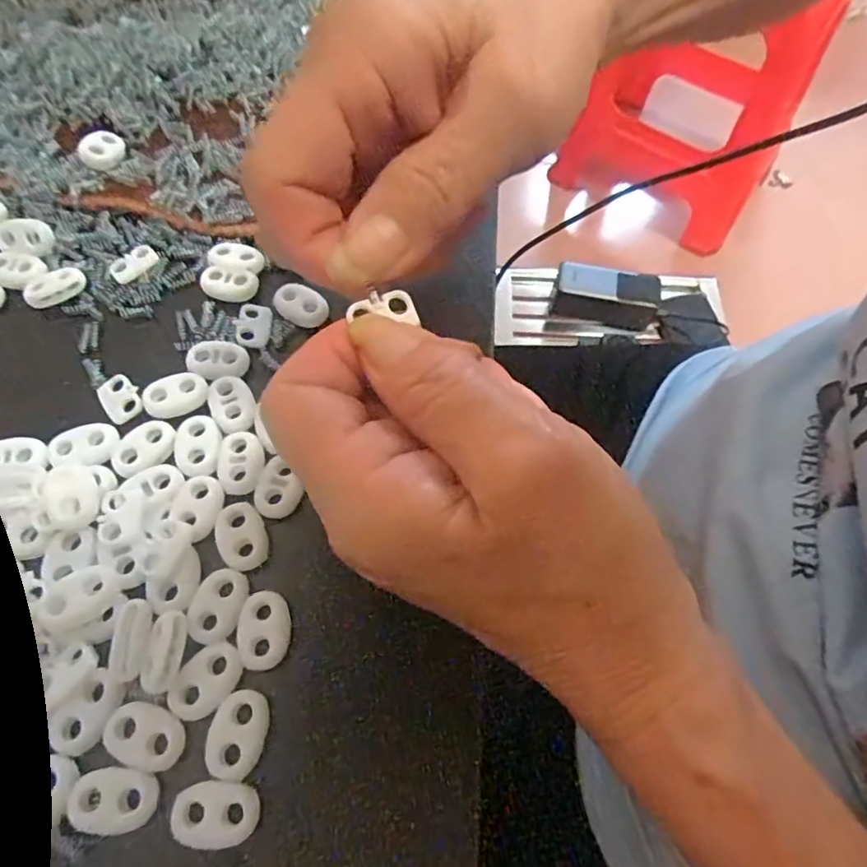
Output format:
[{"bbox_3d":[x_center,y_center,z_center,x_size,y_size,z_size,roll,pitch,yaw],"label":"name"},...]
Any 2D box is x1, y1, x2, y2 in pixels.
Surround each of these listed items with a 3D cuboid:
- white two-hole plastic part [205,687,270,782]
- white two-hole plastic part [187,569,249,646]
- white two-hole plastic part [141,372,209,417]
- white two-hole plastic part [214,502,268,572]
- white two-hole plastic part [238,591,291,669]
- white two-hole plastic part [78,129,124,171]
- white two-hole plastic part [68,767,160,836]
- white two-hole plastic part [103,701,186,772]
[{"bbox_3d":[-0.054,0.082,0.162,0.015,0.004,0.022,11,64,4],"label":"white two-hole plastic part"},{"bbox_3d":[-0.066,0.052,0.179,0.014,0.004,0.022,15,64,6],"label":"white two-hole plastic part"},{"bbox_3d":[-0.092,-0.014,0.211,0.022,0.005,0.013,-23,67,-12],"label":"white two-hole plastic part"},{"bbox_3d":[-0.062,0.033,0.189,0.015,0.004,0.022,-19,66,-10],"label":"white two-hole plastic part"},{"bbox_3d":[-0.051,0.059,0.178,0.015,0.004,0.022,-5,64,-4],"label":"white two-hole plastic part"},{"bbox_3d":[-0.145,-0.125,0.258,0.019,0.007,0.018,-33,69,-16],"label":"white two-hole plastic part"},{"bbox_3d":[-0.085,0.097,0.156,0.022,0.004,0.014,2,64,-1],"label":"white two-hole plastic part"},{"bbox_3d":[-0.080,0.083,0.163,0.022,0.004,0.015,18,65,7],"label":"white two-hole plastic part"}]

